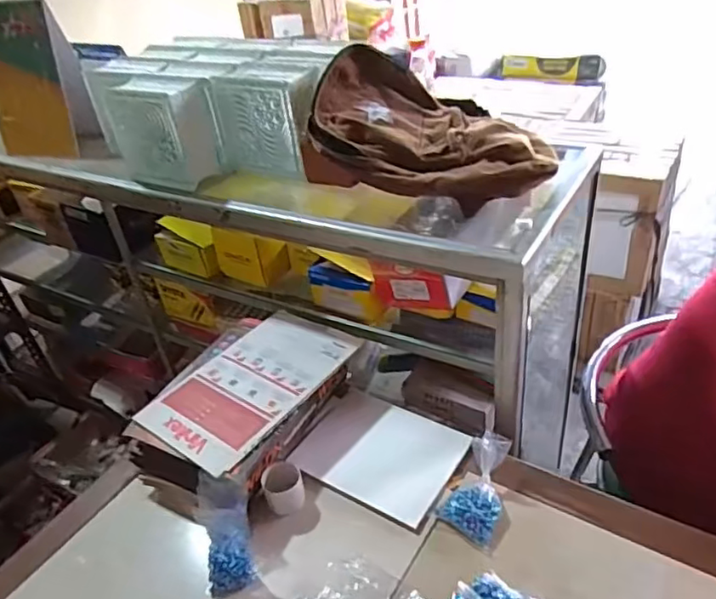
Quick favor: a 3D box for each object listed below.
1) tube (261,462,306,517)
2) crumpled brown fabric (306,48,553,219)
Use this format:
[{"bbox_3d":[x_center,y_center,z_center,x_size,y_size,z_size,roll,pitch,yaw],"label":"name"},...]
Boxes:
[{"bbox_3d":[-0.113,0.291,0.911,0.057,0.072,0.053,-13,37,-5],"label":"tube"},{"bbox_3d":[0.103,-0.291,1.001,0.420,0.199,0.209,-2,37,9],"label":"crumpled brown fabric"}]

